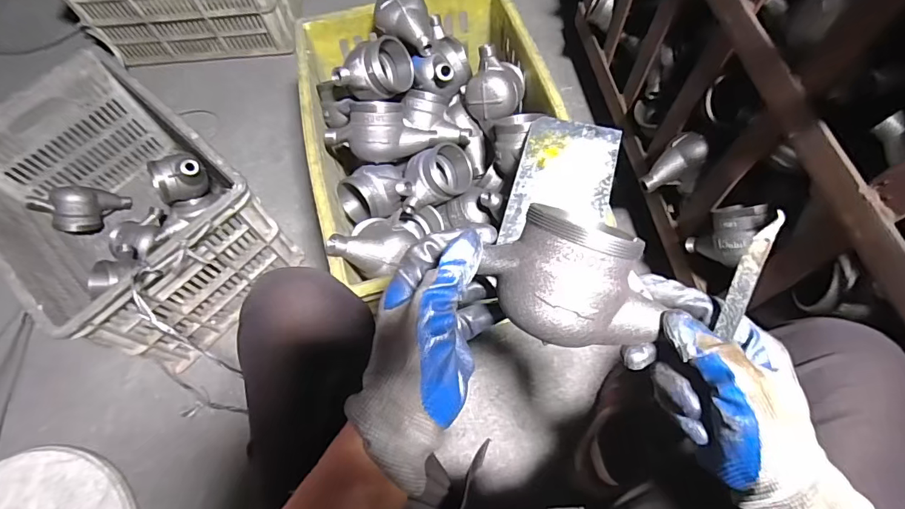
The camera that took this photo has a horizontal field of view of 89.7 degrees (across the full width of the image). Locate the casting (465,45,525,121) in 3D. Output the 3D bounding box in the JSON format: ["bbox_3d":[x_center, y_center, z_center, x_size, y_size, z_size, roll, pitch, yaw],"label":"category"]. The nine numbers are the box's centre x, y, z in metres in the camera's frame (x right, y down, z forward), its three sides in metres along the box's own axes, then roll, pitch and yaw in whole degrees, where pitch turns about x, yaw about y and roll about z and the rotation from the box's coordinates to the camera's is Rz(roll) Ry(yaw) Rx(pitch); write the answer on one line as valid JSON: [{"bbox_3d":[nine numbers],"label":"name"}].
[{"bbox_3d":[0.067,-0.269,0.712,0.089,0.079,0.102,9,66,7],"label":"casting"}]

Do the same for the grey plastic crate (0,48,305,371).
[{"bbox_3d":[-0.563,-0.078,0.821,0.463,0.269,0.314,41,74,19],"label":"grey plastic crate"}]

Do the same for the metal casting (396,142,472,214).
[{"bbox_3d":[-0.028,-0.117,0.695,0.127,0.078,0.078,-28,67,-10],"label":"metal casting"}]

